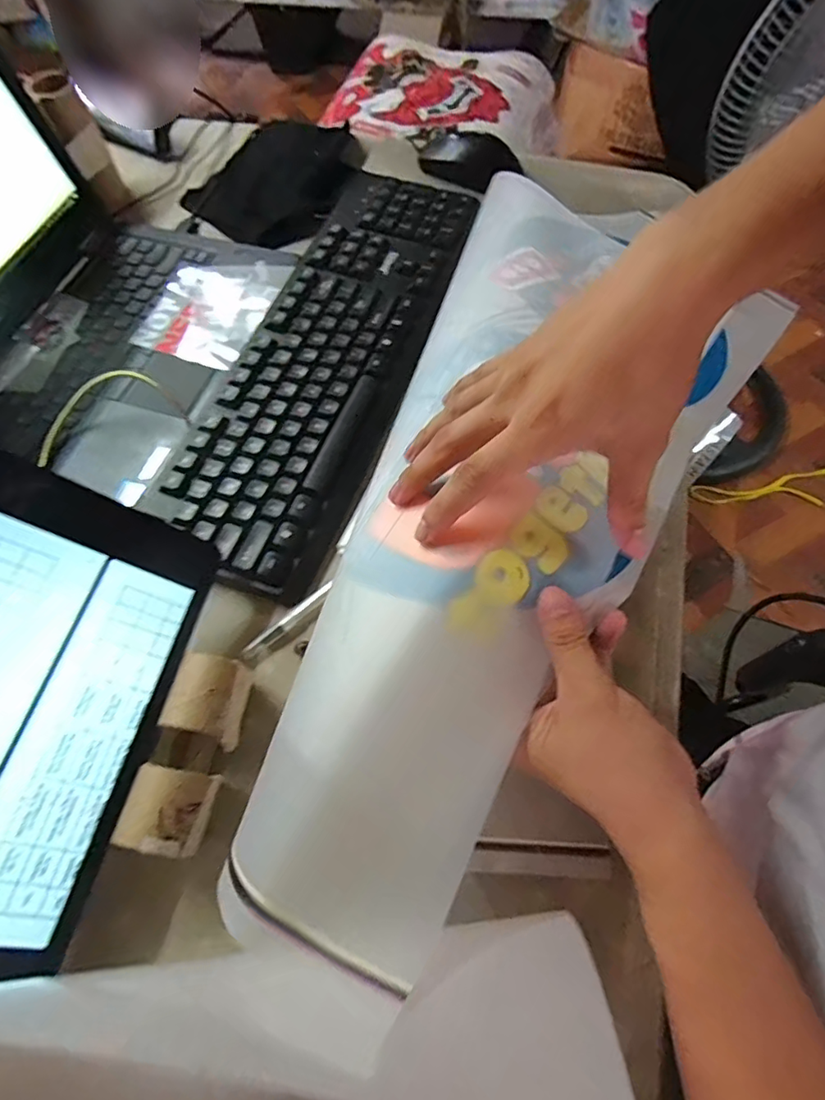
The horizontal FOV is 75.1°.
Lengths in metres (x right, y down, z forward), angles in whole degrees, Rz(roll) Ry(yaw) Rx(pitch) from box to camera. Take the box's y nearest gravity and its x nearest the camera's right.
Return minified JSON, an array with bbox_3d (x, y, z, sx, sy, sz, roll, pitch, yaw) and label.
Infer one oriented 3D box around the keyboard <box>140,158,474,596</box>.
[{"bbox_3d":[-0.065,-0.171,0.448,0.134,0.026,0.427,16,65,12],"label":"keyboard"}]

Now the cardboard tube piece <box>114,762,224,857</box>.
[{"bbox_3d":[-0.130,0.138,0.285,0.037,0.024,0.040,6,64,7],"label":"cardboard tube piece"}]

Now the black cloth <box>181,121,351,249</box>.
[{"bbox_3d":[-0.137,-0.400,0.573,0.159,0.009,0.197,26,68,16],"label":"black cloth"}]

